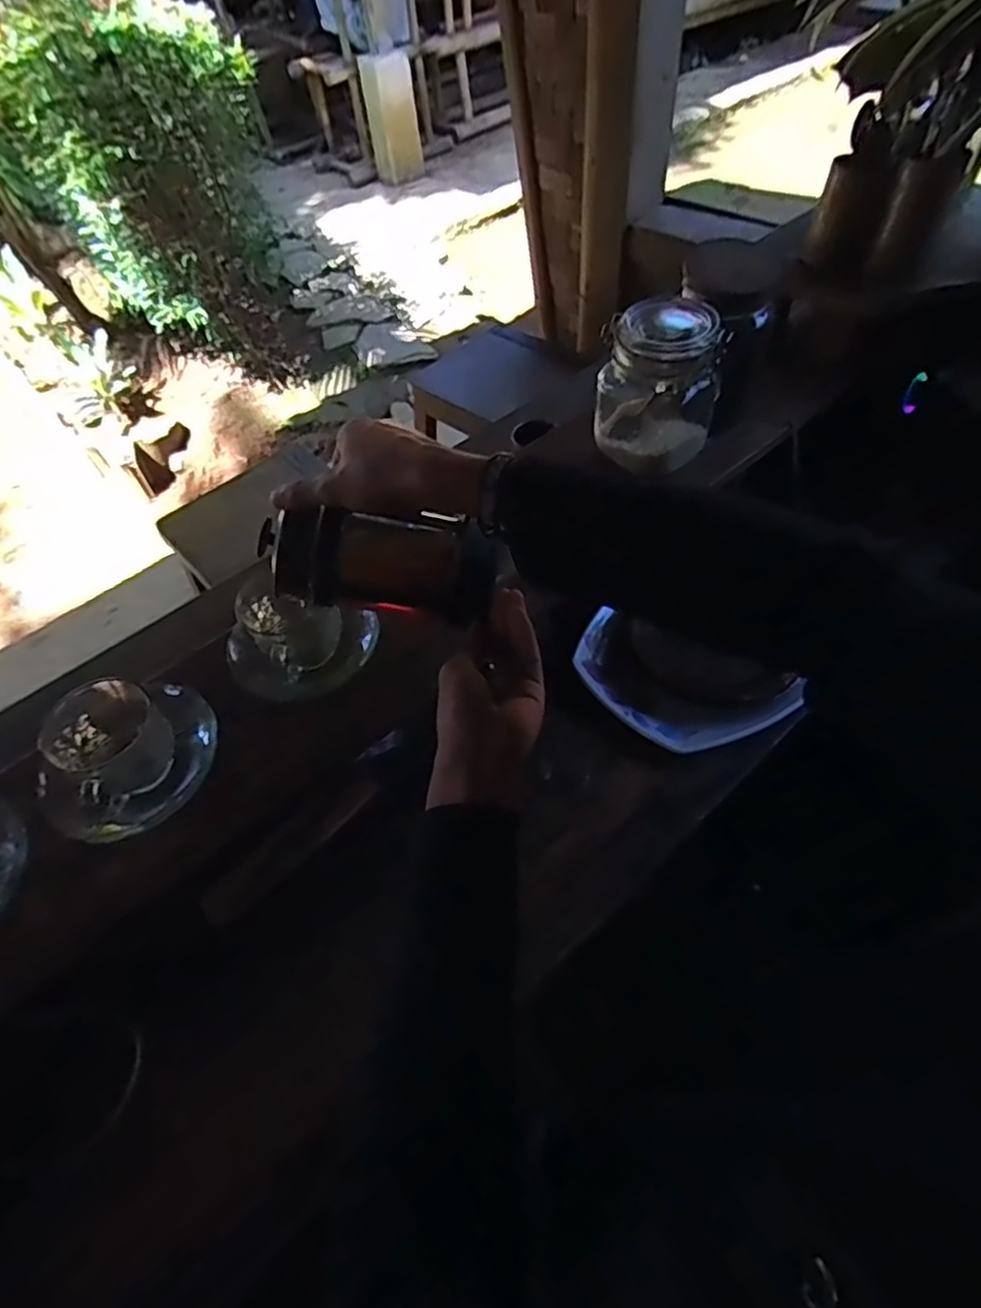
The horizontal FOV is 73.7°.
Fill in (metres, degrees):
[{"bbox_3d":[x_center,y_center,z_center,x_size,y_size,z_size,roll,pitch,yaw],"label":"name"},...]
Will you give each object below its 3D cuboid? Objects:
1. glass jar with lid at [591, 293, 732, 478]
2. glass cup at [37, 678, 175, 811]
[{"bbox_3d":[0.175,-0.280,0.676,0.110,0.132,0.110,-2,53,3],"label":"glass jar with lid"},{"bbox_3d":[-0.296,0.071,0.521,0.080,0.070,0.076,-2,53,3],"label":"glass cup"}]

